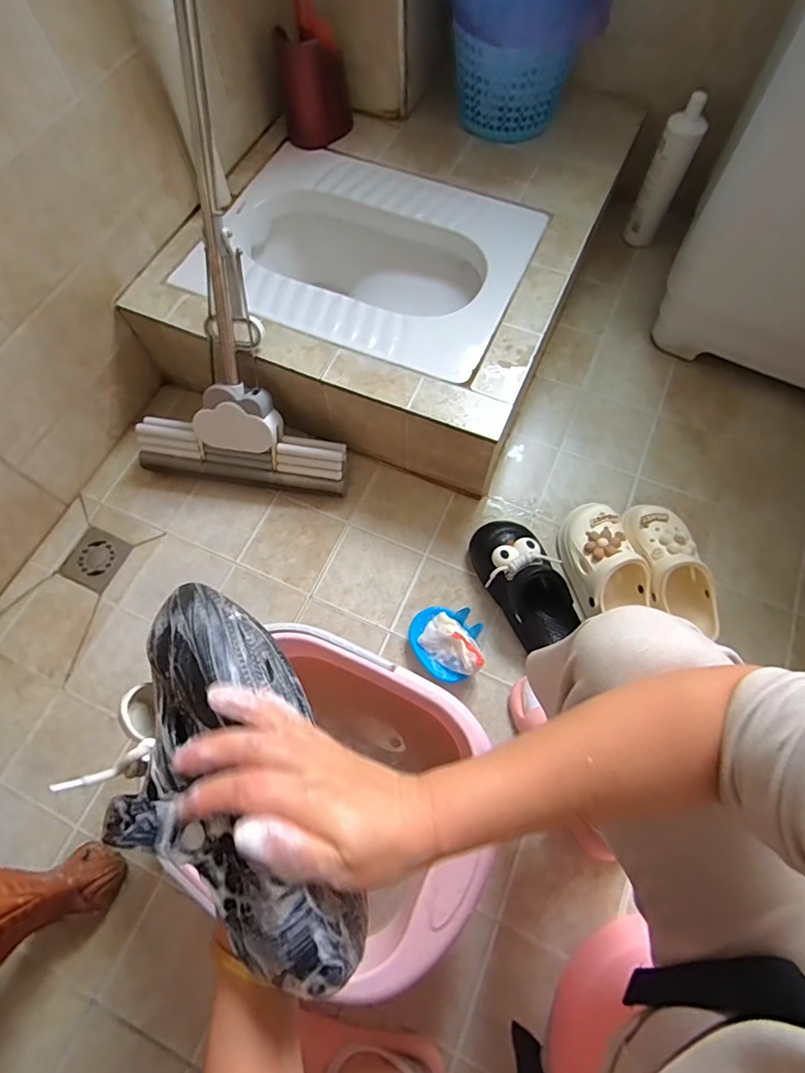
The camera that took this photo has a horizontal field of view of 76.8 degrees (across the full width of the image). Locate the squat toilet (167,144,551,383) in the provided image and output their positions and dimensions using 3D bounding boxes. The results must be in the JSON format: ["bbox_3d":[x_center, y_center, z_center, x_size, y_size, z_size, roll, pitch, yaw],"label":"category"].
[{"bbox_3d":[-0.064,-0.499,0.978,0.564,0.140,0.459,21,70,10],"label":"squat toilet"}]

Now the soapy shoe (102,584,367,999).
[{"bbox_3d":[-0.121,0.162,0.340,0.123,0.095,0.247,-23,64,-7],"label":"soapy shoe"}]

